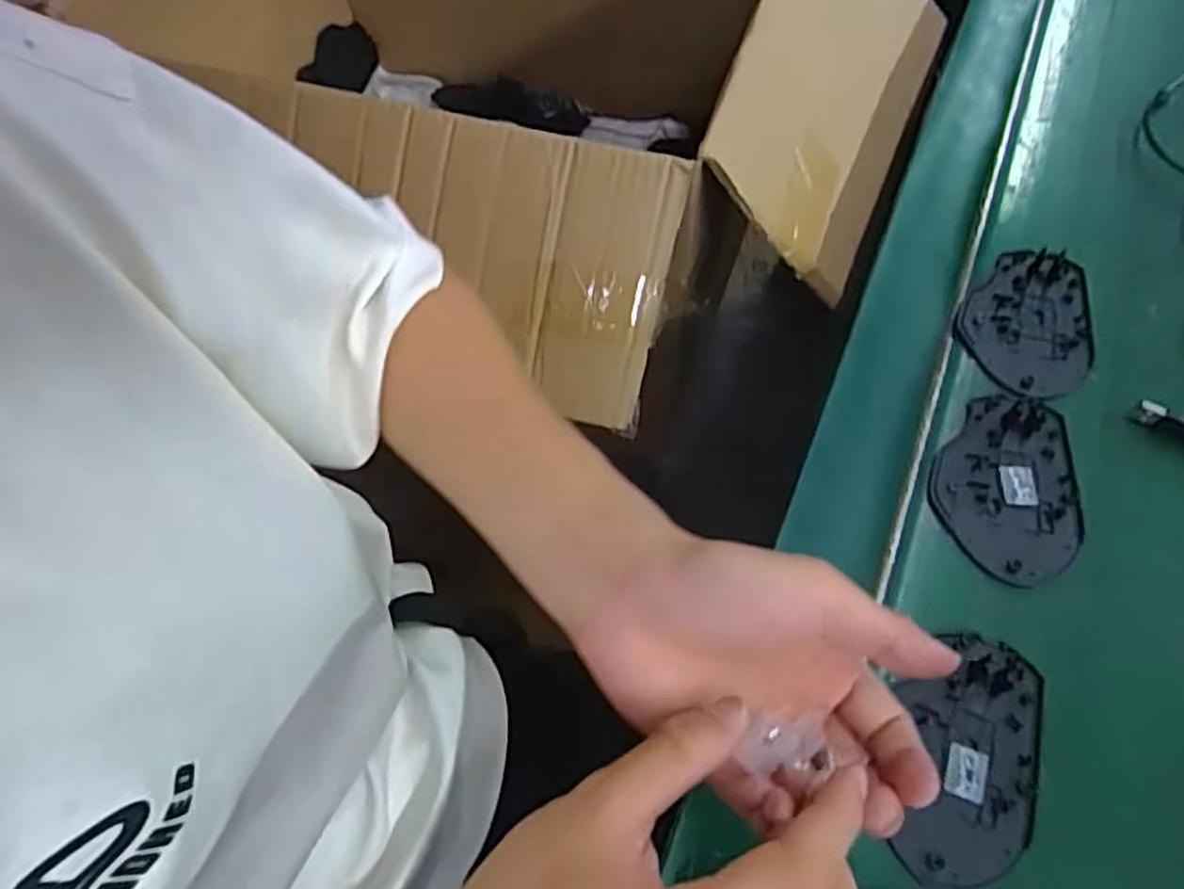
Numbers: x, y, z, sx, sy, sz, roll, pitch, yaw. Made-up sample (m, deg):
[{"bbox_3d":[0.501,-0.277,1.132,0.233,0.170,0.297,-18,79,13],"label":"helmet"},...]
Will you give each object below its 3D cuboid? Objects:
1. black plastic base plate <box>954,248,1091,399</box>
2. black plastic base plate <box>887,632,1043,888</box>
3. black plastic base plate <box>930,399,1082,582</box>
[{"bbox_3d":[0.268,-0.076,0.457,0.074,0.006,0.111,26,68,16],"label":"black plastic base plate"},{"bbox_3d":[0.169,0.140,0.336,0.061,0.006,0.110,18,66,13],"label":"black plastic base plate"},{"bbox_3d":[0.223,0.021,0.403,0.074,0.005,0.109,12,65,10],"label":"black plastic base plate"}]

